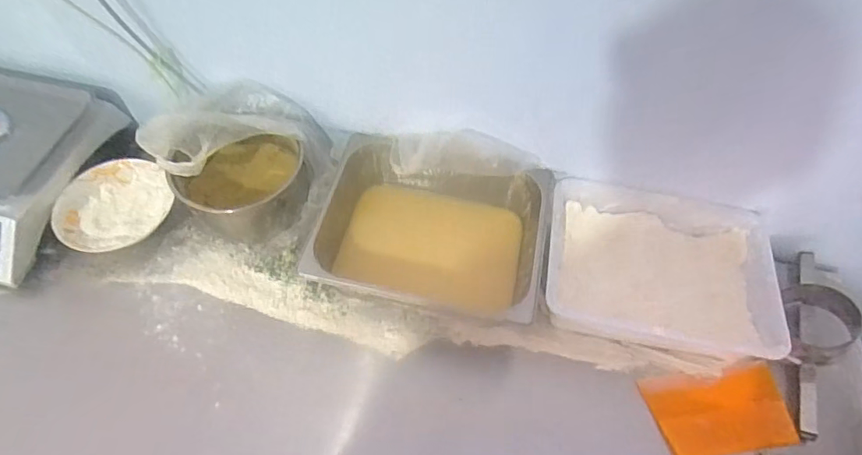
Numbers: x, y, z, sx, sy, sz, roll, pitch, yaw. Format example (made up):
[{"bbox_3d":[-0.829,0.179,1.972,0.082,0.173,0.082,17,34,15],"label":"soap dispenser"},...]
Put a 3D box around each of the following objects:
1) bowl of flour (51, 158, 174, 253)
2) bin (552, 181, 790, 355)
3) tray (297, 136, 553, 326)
[{"bbox_3d":[-0.489,-0.026,0.802,0.148,0.065,0.174,19,60,12],"label":"bowl of flour"},{"bbox_3d":[0.330,0.054,0.749,0.321,0.095,0.241,8,58,5],"label":"bin"},{"bbox_3d":[0.005,0.009,0.760,0.315,0.102,0.242,10,58,7],"label":"tray"}]

